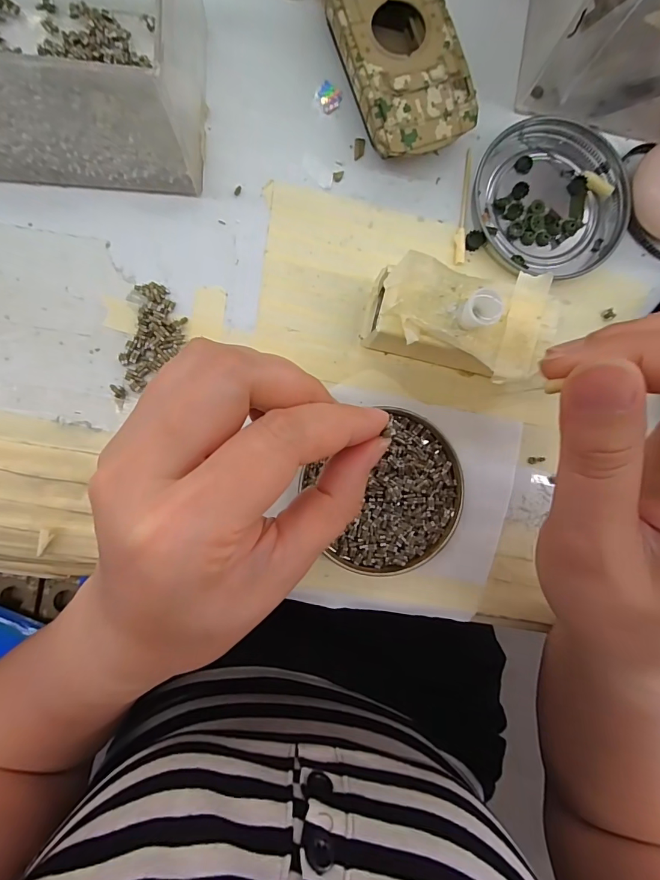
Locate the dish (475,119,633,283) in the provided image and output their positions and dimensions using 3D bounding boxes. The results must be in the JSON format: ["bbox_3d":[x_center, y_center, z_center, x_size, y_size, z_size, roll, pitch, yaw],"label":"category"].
[{"bbox_3d":[0.113,-0.123,0.214,0.075,0.009,0.073,0,90,-4],"label":"dish"}]

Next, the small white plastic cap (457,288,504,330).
[{"bbox_3d":[0.061,-0.053,0.173,0.012,0.018,0.014,-32,92,-4],"label":"small white plastic cap"}]

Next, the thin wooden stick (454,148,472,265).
[{"bbox_3d":[0.068,-0.119,0.213,0.006,0.004,0.059,5,89,-4],"label":"thin wooden stick"}]

